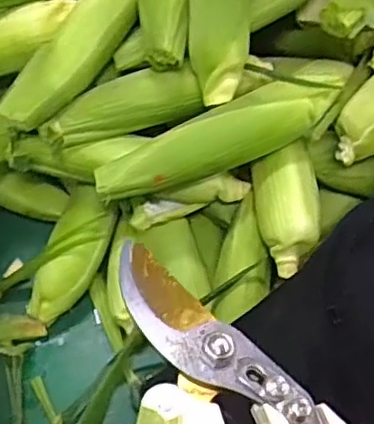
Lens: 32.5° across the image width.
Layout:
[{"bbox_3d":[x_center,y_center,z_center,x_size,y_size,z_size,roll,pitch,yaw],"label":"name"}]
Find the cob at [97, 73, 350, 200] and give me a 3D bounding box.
[{"bbox_3d":[0.029,-0.066,0.588,0.234,0.053,0.048,-21,66,-13],"label":"cob"}]

